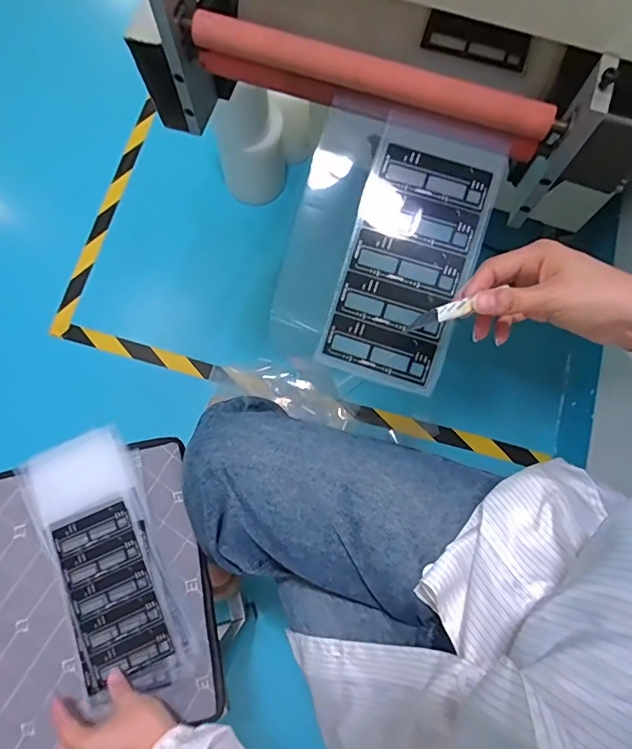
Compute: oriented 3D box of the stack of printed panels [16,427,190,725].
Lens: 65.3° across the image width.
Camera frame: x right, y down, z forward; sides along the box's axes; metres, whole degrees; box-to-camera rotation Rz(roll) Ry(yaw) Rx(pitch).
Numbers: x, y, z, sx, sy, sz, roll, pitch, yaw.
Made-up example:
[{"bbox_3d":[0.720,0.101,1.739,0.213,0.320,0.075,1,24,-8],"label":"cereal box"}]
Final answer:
[{"bbox_3d":[-0.243,0.215,0.574,0.125,0.015,0.290,-22,78,-7],"label":"stack of printed panels"}]

